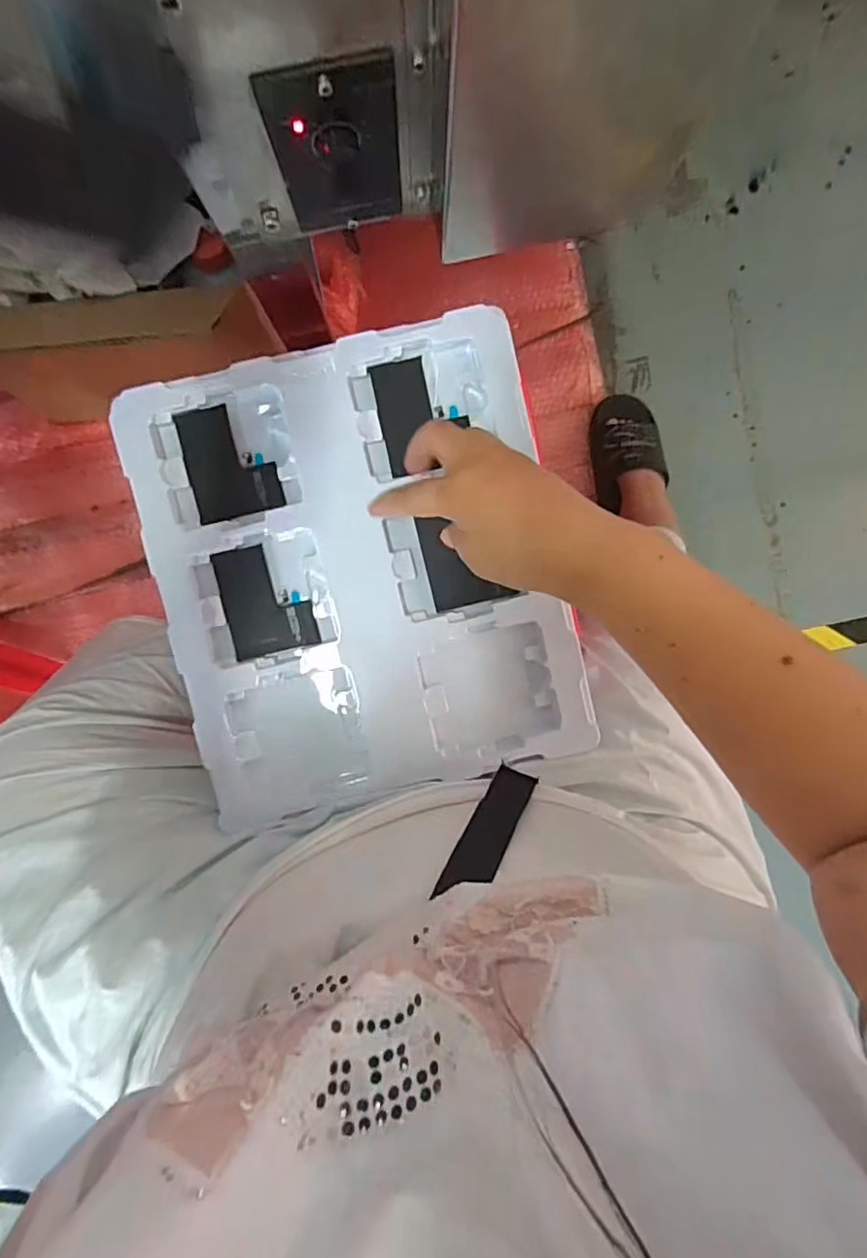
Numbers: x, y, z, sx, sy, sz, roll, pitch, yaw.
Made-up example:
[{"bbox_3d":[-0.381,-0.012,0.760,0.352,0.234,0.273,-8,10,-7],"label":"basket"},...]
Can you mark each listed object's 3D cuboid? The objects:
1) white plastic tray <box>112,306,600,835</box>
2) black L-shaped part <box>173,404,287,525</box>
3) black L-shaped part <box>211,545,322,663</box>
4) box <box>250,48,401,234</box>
[{"bbox_3d":[-0.051,-0.038,0.414,0.274,0.015,0.308,-13,94,0],"label":"white plastic tray"},{"bbox_3d":[-0.143,-0.118,0.412,0.060,0.005,0.077,-14,94,0],"label":"black L-shaped part"},{"bbox_3d":[-0.119,-0.021,0.419,0.060,0.004,0.077,-13,94,0],"label":"black L-shaped part"},{"bbox_3d":[-0.045,-0.229,0.282,0.058,0.089,0.012,-9,94,-1],"label":"box"}]

